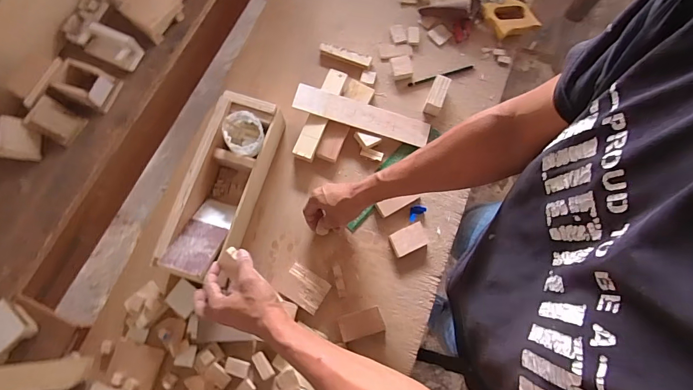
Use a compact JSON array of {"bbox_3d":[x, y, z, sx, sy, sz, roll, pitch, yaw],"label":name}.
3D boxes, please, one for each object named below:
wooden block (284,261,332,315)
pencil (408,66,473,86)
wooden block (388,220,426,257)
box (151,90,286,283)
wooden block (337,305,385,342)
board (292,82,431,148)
[{"bbox_3d":[-0.072,0.159,0.652,0.075,0.012,0.055,33,76,7],"label":"wooden block"},{"bbox_3d":[0.191,-0.242,0.765,0.138,0.011,0.010,-16,76,-6],"label":"pencil"},{"bbox_3d":[0.112,0.080,0.678,0.064,0.019,0.043,-23,77,-8],"label":"wooden block"},{"bbox_3d":[-0.206,-0.017,0.656,0.120,0.080,0.320,16,75,2],"label":"box"},{"bbox_3d":[0.025,0.218,0.640,0.073,0.009,0.041,-14,75,-6],"label":"wooden block"},{"bbox_3d":[0.031,-0.151,0.718,0.258,0.009,0.052,16,79,-5],"label":"board"}]

